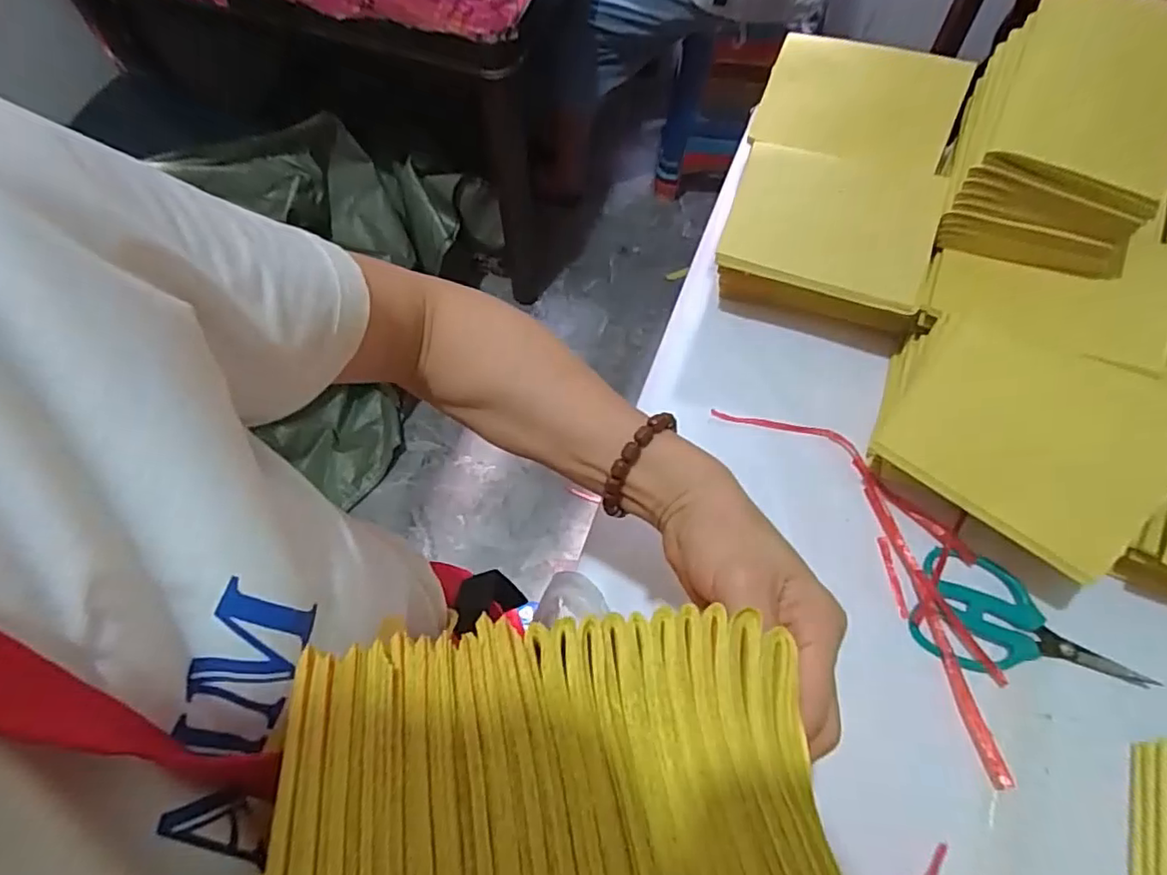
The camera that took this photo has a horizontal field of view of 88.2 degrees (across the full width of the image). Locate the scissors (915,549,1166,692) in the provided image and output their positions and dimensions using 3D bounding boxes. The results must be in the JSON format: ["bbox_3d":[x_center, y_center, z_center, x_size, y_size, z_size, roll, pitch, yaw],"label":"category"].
[{"bbox_3d":[0.317,0.135,0.432,0.152,0.007,0.079,14,68,7],"label":"scissors"}]

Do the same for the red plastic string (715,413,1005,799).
[{"bbox_3d":[0.231,0.081,0.453,0.094,0.017,0.310,-27,69,-10],"label":"red plastic string"}]

